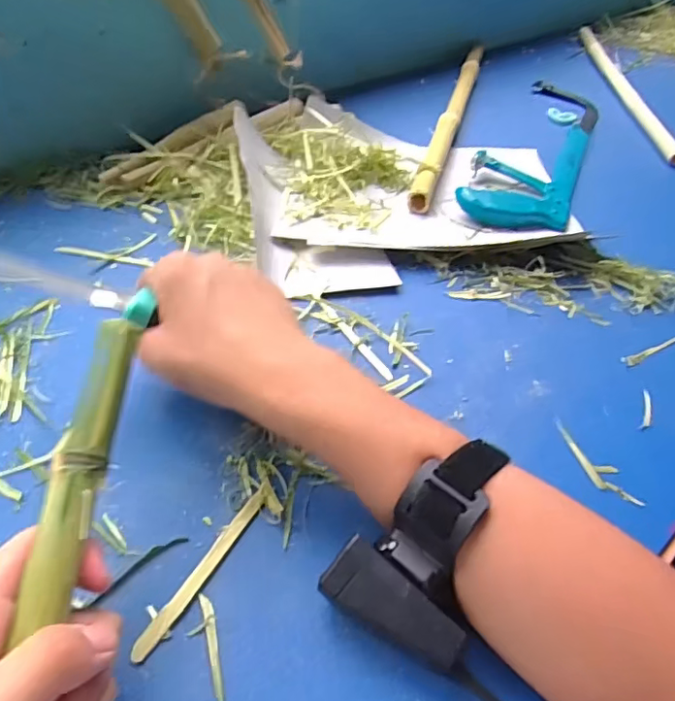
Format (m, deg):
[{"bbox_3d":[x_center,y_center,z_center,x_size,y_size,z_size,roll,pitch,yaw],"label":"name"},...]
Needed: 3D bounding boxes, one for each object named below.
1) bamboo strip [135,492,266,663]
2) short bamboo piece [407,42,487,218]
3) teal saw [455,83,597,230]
[{"bbox_3d":[-0.069,0.114,0.294,0.009,0.004,0.100,26,49,17],"label":"bamboo strip"},{"bbox_3d":[0.145,-0.298,0.701,0.024,0.022,0.463,16,47,8],"label":"short bamboo piece"},{"bbox_3d":[0.239,-0.246,0.661,0.108,0.021,0.405,21,48,13],"label":"teal saw"}]

